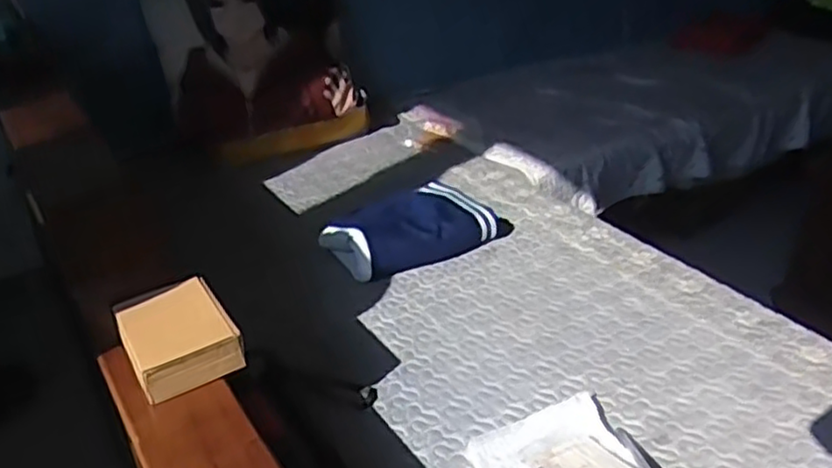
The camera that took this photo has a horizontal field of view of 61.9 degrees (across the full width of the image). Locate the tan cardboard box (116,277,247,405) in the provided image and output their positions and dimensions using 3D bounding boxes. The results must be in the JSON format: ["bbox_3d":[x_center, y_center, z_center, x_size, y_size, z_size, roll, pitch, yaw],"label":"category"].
[{"bbox_3d":[-0.241,0.101,0.702,0.100,0.042,0.128,-19,35,-28],"label":"tan cardboard box"}]

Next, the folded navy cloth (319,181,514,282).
[{"bbox_3d":[-0.006,-0.016,1.184,0.281,0.080,0.198,-26,39,-36],"label":"folded navy cloth"}]

